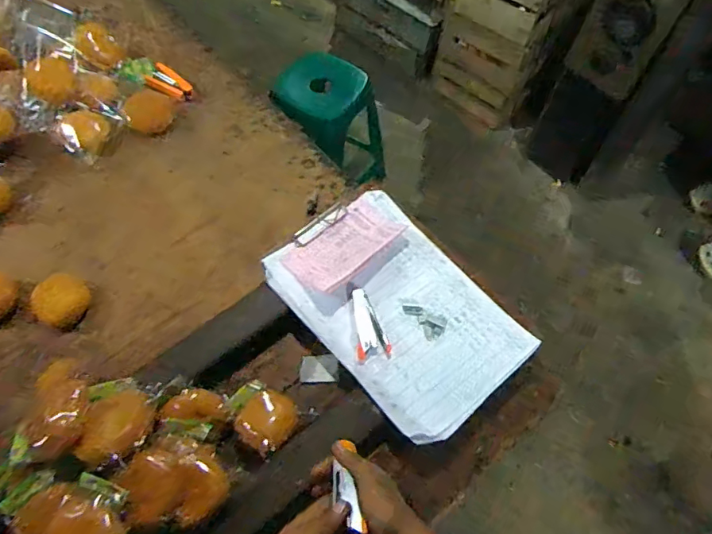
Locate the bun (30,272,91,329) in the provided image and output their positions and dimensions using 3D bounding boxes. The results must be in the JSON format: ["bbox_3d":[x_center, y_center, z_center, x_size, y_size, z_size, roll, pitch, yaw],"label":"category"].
[{"bbox_3d":[-0.415,0.048,0.713,0.067,0.036,0.070,26,64,11],"label":"bun"}]

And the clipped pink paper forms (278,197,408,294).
[{"bbox_3d":[-0.016,-0.033,0.723,0.094,0.032,0.163,41,68,18],"label":"clipped pink paper forms"}]

